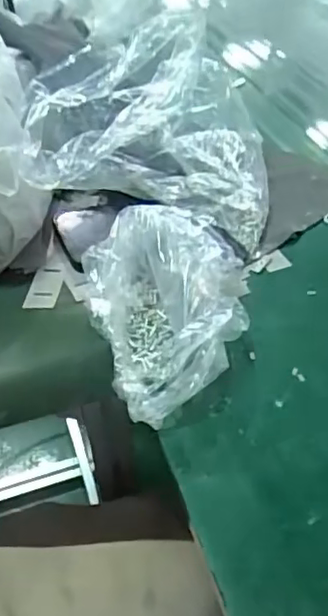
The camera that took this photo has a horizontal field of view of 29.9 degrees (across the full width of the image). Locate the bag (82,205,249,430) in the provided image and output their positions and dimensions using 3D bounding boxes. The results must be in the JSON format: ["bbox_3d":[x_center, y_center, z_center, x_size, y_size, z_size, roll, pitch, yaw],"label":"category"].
[{"bbox_3d":[-0.003,-0.002,0.434,0.118,0.060,0.155,1,44,4],"label":"bag"}]

